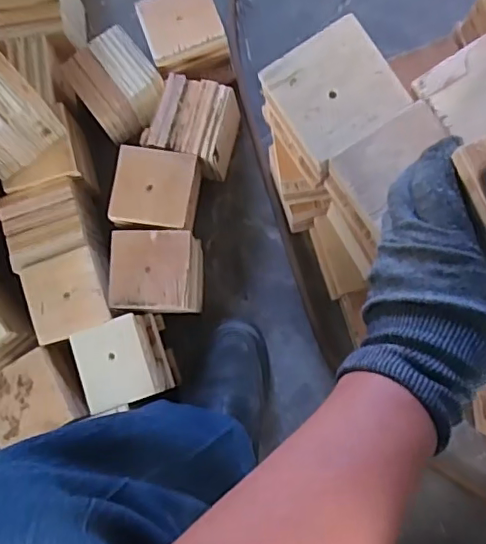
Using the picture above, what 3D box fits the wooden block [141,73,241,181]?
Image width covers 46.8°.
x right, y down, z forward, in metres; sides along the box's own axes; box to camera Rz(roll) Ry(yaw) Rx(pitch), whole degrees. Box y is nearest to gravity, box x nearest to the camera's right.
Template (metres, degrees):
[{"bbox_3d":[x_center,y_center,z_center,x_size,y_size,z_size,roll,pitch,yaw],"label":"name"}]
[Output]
[{"bbox_3d":[-0.059,-0.176,0.682,0.092,0.066,0.097,14,83,6],"label":"wooden block"}]

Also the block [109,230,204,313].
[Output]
[{"bbox_3d":[-0.099,0.005,0.656,0.096,0.082,0.094,0,82,4],"label":"block"}]

